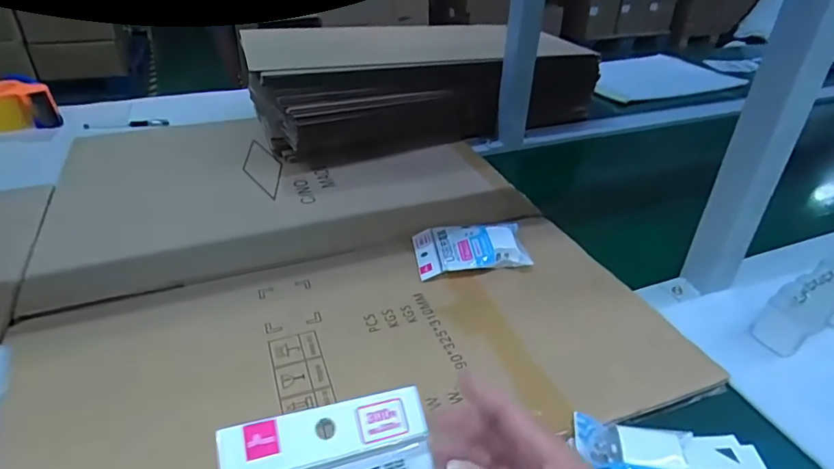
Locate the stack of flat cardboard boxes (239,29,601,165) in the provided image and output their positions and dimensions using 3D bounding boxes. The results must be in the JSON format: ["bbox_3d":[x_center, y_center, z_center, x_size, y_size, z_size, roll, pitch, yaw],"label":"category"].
[{"bbox_3d":[0.033,-0.258,0.926,0.597,0.182,0.155,-15,37,-23],"label":"stack of flat cardboard boxes"}]

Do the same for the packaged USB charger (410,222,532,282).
[{"bbox_3d":[0.065,0.013,0.637,0.132,0.032,0.085,-4,34,-8],"label":"packaged USB charger"}]

